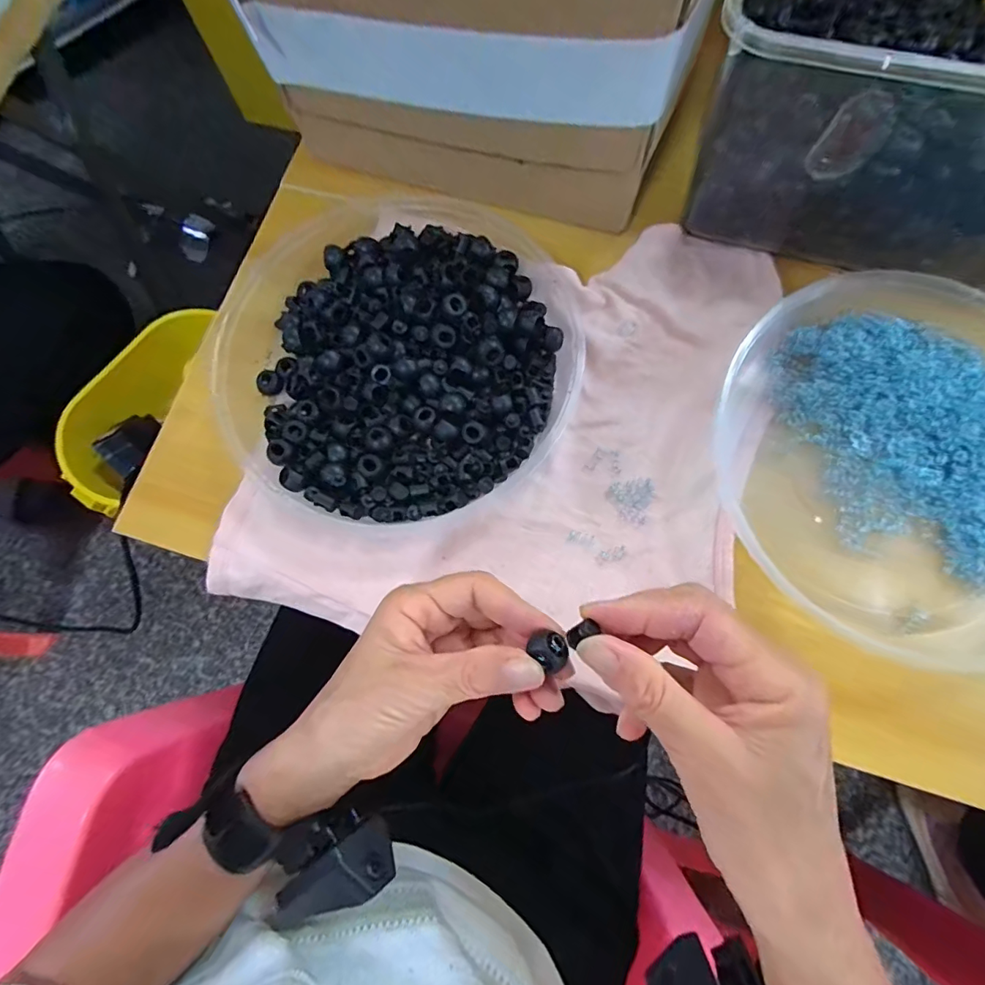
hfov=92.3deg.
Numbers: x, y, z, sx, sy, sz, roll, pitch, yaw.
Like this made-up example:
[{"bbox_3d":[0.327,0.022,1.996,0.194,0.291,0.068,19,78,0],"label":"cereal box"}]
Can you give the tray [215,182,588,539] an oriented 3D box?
[{"bbox_3d":[-0.068,-0.103,0.322,0.249,0.036,0.230,0,76,2],"label":"tray"}]

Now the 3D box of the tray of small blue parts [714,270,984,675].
[{"bbox_3d":[0.263,-0.021,0.289,0.235,0.033,0.240,-5,76,1],"label":"tray of small blue parts"}]

